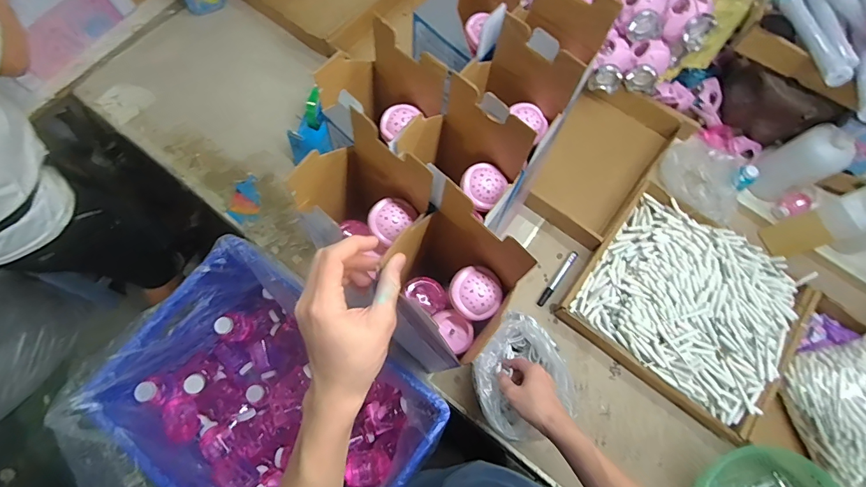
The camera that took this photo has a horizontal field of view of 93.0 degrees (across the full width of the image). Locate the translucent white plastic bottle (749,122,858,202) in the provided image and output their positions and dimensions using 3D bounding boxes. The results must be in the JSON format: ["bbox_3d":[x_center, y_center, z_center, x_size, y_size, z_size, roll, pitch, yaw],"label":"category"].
[{"bbox_3d":[0.761,-0.163,0.856,0.089,0.192,0.088,1,72,-2],"label":"translucent white plastic bottle"}]

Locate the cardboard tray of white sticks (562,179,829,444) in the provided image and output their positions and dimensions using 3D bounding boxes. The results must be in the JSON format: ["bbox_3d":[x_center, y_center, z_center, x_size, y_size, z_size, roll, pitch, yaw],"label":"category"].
[{"bbox_3d":[0.490,0.108,0.788,0.375,0.068,0.333,38,74,10],"label":"cardboard tray of white sticks"}]

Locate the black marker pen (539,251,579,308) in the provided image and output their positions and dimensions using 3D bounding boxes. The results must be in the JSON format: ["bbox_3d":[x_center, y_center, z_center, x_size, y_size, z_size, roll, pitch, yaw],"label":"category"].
[{"bbox_3d":[0.253,0.070,0.830,0.015,0.018,0.133,35,74,9],"label":"black marker pen"}]

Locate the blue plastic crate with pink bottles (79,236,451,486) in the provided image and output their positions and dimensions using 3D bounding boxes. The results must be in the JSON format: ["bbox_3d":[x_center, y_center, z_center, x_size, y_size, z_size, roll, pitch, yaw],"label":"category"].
[{"bbox_3d":[-0.269,0.301,0.767,0.509,0.281,0.364,37,74,9],"label":"blue plastic crate with pink bottles"}]

